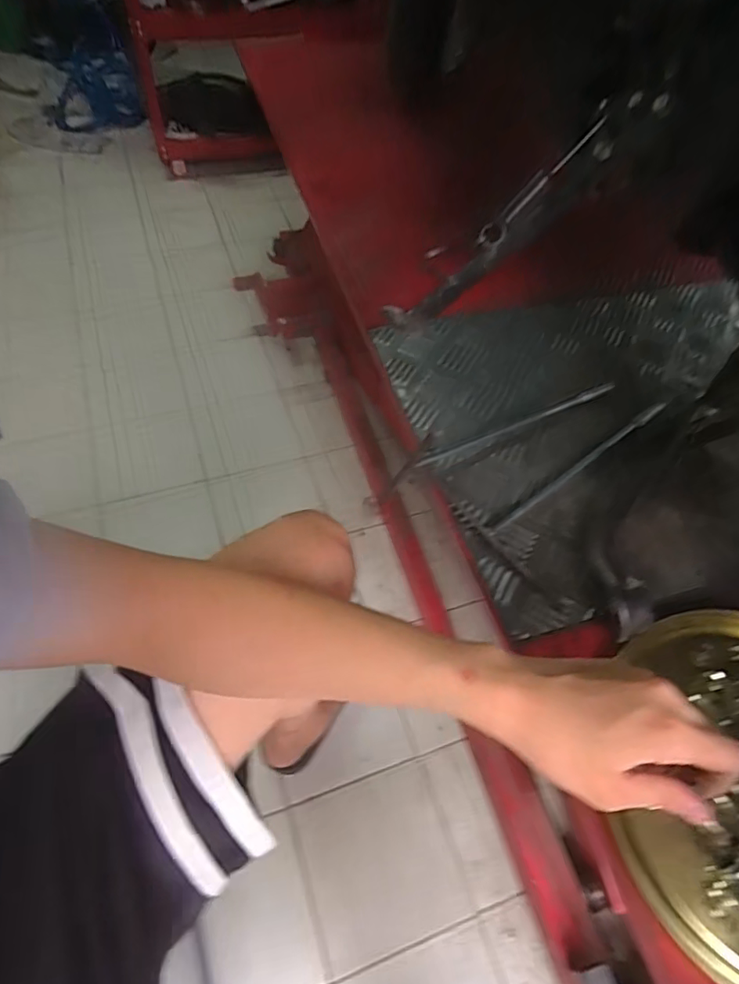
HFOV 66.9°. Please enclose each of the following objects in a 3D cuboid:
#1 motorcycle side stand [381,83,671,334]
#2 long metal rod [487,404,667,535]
[{"bbox_3d":[0.111,-0.212,0.445,0.041,0.252,0.046,20,47,-38],"label":"motorcycle side stand"},{"bbox_3d":[0.211,-0.028,0.561,0.264,0.012,0.011,-31,63,-24],"label":"long metal rod"}]

